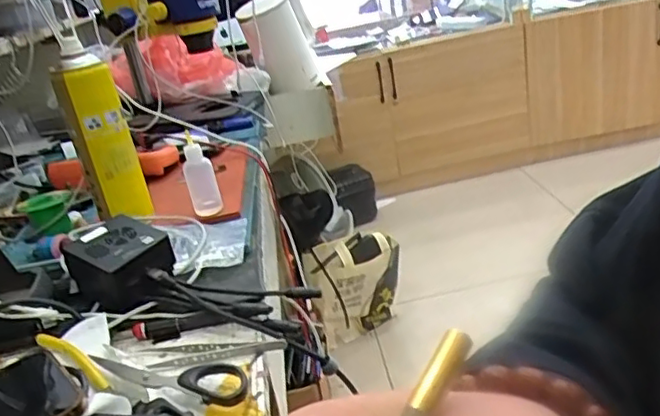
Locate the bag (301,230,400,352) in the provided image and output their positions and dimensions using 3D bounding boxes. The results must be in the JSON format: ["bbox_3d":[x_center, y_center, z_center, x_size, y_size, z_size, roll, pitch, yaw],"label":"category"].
[{"bbox_3d":[0.071,0.227,1.766,0.269,0.311,0.094,-21,25,-21],"label":"bag"}]

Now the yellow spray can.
[{"bbox_3d":[-0.269,-0.081,0.743,0.065,0.198,0.075,-20,24,-19],"label":"yellow spray can"}]

